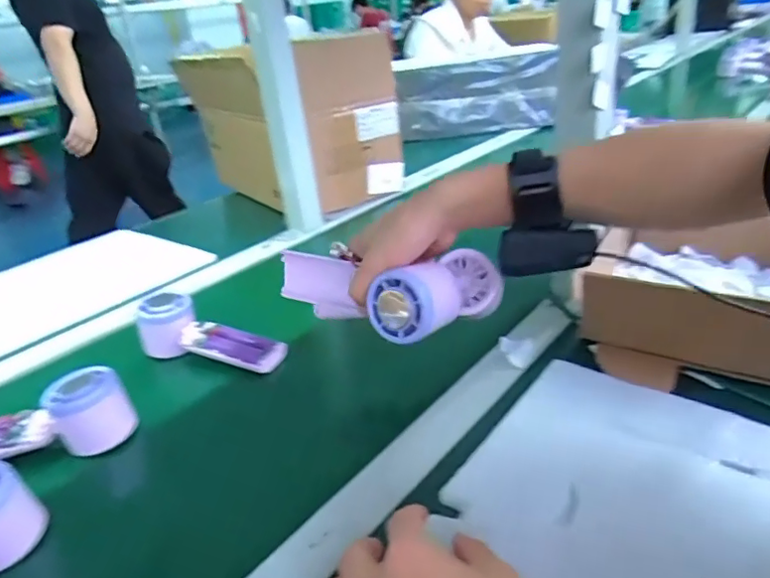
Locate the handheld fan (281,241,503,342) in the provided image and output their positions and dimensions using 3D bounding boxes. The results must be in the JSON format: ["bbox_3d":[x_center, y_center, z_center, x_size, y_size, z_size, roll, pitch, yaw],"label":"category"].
[{"bbox_3d":[-0.007,0.000,0.453,0.185,0.060,0.079,3,29,22],"label":"handheld fan"}]

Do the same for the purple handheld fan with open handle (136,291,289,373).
[{"bbox_3d":[-0.180,0.053,0.575,0.159,0.052,0.044,15,33,14],"label":"purple handheld fan with open handle"}]

